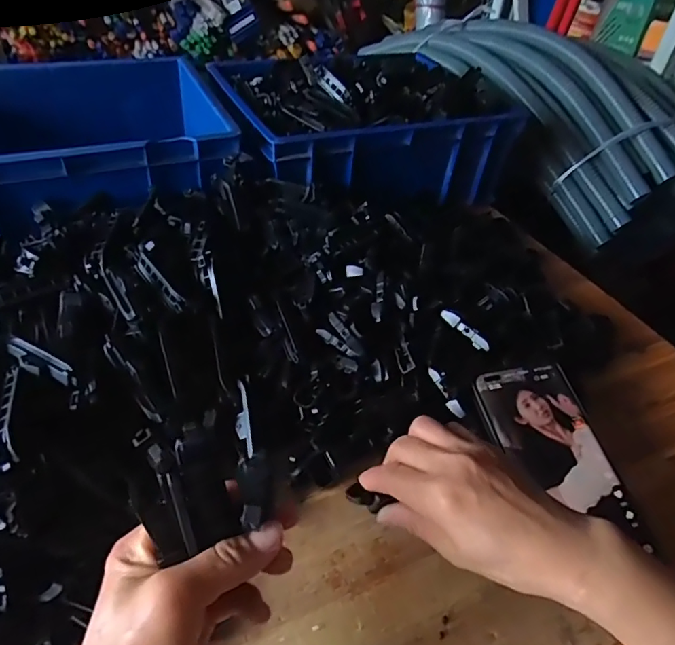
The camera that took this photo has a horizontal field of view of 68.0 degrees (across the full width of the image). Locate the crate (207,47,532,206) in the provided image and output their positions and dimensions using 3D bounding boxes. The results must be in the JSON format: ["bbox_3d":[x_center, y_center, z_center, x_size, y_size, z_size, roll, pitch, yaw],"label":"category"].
[{"bbox_3d":[0.030,-0.262,0.656,0.327,0.116,0.235,-14,46,-20],"label":"crate"}]

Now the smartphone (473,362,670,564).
[{"bbox_3d":[0.161,0.096,0.365,0.079,0.004,0.142,-9,58,-10],"label":"smartphone"}]

